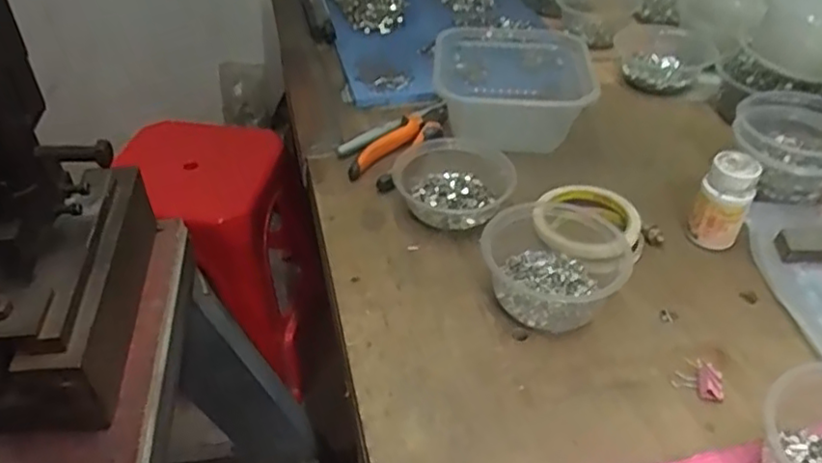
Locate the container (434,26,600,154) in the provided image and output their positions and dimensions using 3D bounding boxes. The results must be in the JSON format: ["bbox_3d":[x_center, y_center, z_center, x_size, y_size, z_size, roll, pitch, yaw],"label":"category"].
[{"bbox_3d":[0.113,-0.169,0.747,0.165,0.061,0.208,1,41,3],"label":"container"}]

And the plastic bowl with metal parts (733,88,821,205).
[{"bbox_3d":[0.385,-0.085,0.664,0.113,0.075,0.103,-1,41,1],"label":"plastic bowl with metal parts"}]

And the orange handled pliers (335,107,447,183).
[{"bbox_3d":[-0.020,-0.105,0.729,0.143,0.025,0.049,-27,47,-27],"label":"orange handled pliers"}]

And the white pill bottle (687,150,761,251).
[{"bbox_3d":[0.281,-0.025,0.594,0.042,0.084,0.034,21,46,24],"label":"white pill bottle"}]

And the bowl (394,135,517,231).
[{"bbox_3d":[0.044,-0.048,0.644,0.117,0.040,0.129,-5,41,-4],"label":"bowl"}]

